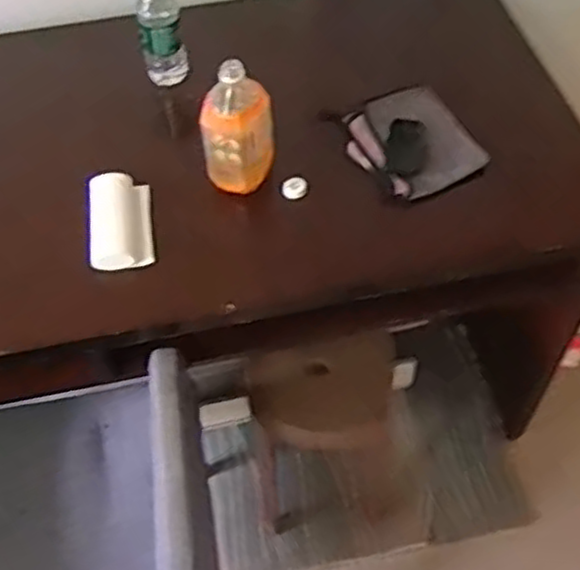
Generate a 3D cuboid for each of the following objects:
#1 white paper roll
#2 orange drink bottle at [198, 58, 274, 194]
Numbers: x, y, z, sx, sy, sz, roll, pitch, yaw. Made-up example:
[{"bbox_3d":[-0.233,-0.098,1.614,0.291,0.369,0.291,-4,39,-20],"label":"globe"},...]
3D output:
[{"bbox_3d":[-0.242,-0.092,1.084,0.088,0.039,0.154,-9,54,-5],"label":"white paper roll"},{"bbox_3d":[-0.071,-0.219,1.062,0.107,0.178,0.080,-7,54,-3],"label":"orange drink bottle"}]

